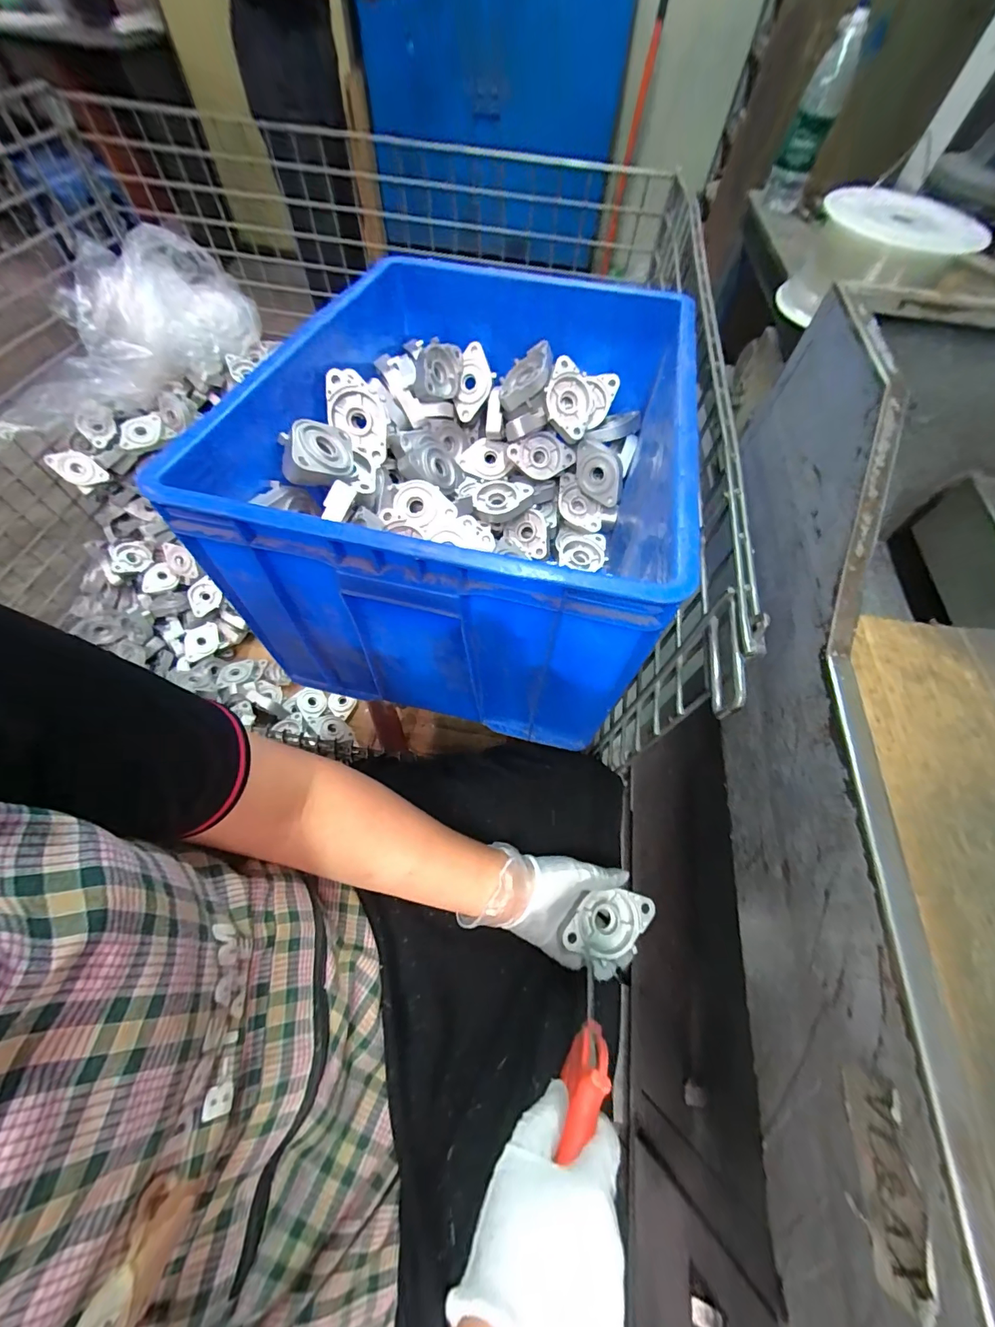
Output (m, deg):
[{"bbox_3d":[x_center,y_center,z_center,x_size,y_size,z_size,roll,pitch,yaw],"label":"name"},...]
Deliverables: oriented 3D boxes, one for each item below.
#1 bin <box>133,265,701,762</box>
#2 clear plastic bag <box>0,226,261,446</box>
[{"bbox_3d":[-0.018,-0.235,0.547,0.411,0.288,0.550,14,60,4],"label":"bin"},{"bbox_3d":[-0.763,-0.627,0.875,0.186,0.212,0.557,40,82,25],"label":"clear plastic bag"}]

